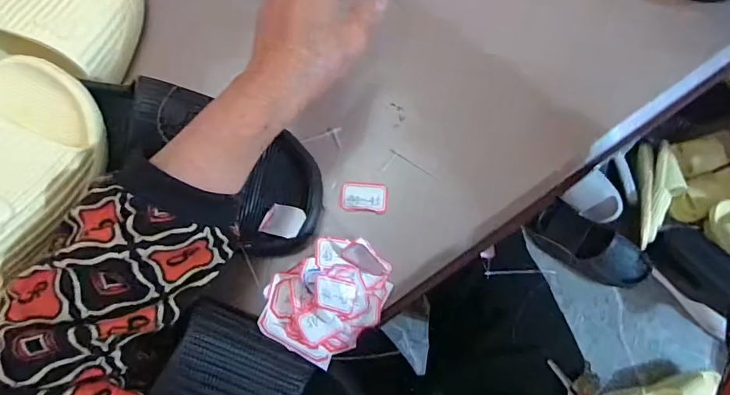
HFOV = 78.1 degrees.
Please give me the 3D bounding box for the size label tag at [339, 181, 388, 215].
[{"bbox_3d":[-0.001,0.000,0.366,0.038,0.004,0.024,7,77,2],"label":"size label tag"}]

